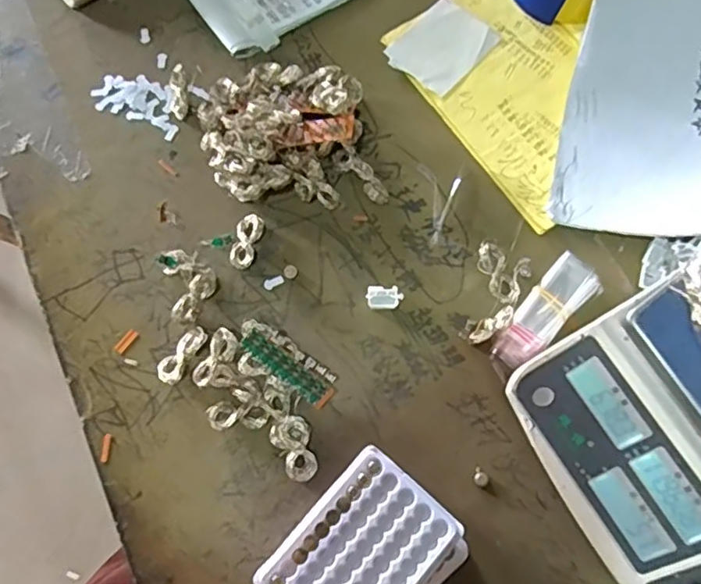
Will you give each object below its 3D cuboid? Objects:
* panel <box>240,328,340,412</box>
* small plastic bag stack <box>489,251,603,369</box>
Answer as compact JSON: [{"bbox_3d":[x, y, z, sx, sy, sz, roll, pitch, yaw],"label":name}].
[{"bbox_3d":[-0.049,0.060,0.494,0.083,0.020,0.029,36,77,-2],"label":"panel"},{"bbox_3d":[0.167,0.017,0.517,0.041,0.021,0.114,43,79,13],"label":"small plastic bag stack"}]

